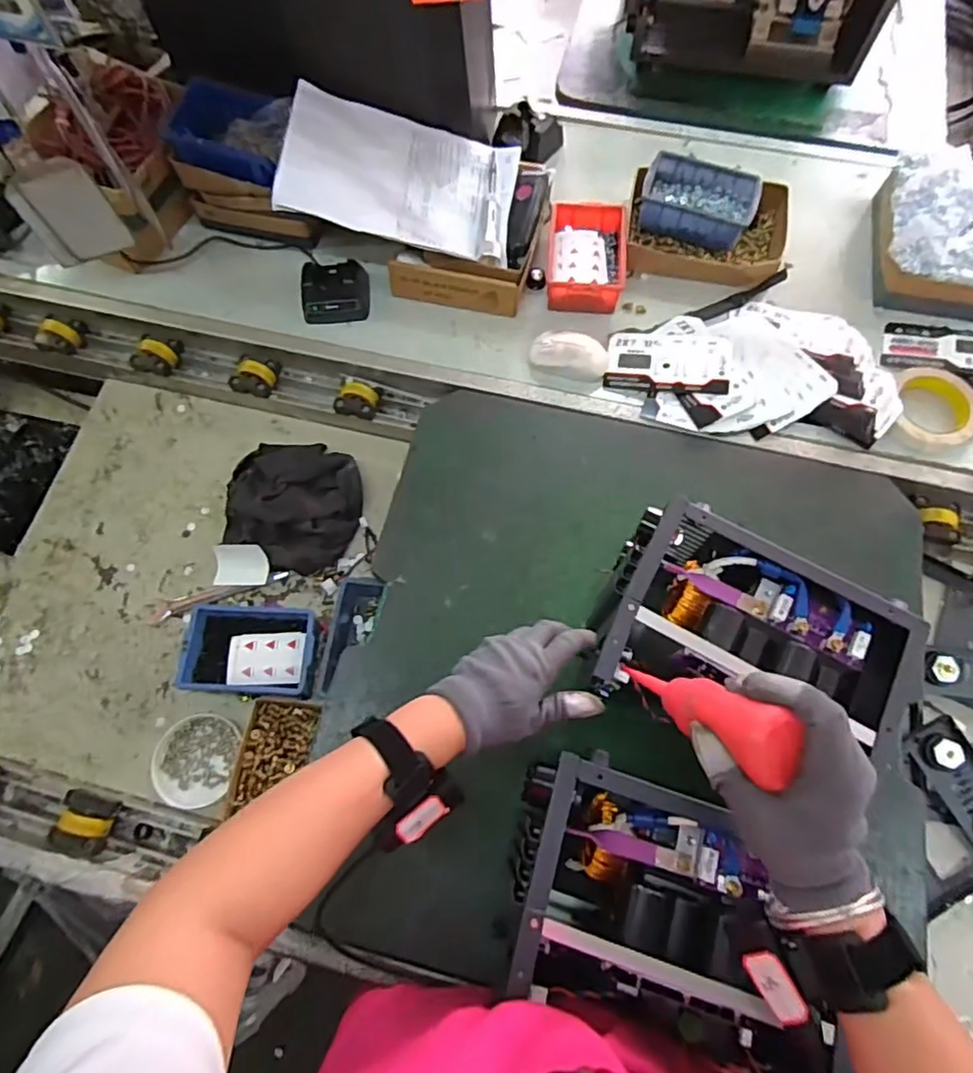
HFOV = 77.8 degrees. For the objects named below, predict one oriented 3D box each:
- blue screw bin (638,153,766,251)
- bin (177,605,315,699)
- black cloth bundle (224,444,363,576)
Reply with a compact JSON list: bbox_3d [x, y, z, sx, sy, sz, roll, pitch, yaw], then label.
[{"bbox_3d":[0.280,-0.446,0.805,0.146,0.049,0.102,17,71,8],"label":"blue screw bin"},{"bbox_3d":[-0.269,0.130,0.700,0.150,0.048,0.106,3,69,3],"label":"bin"},{"bbox_3d":[-0.247,-0.044,0.777,0.174,0.033,0.164,0,69,1],"label":"black cloth bundle"}]

